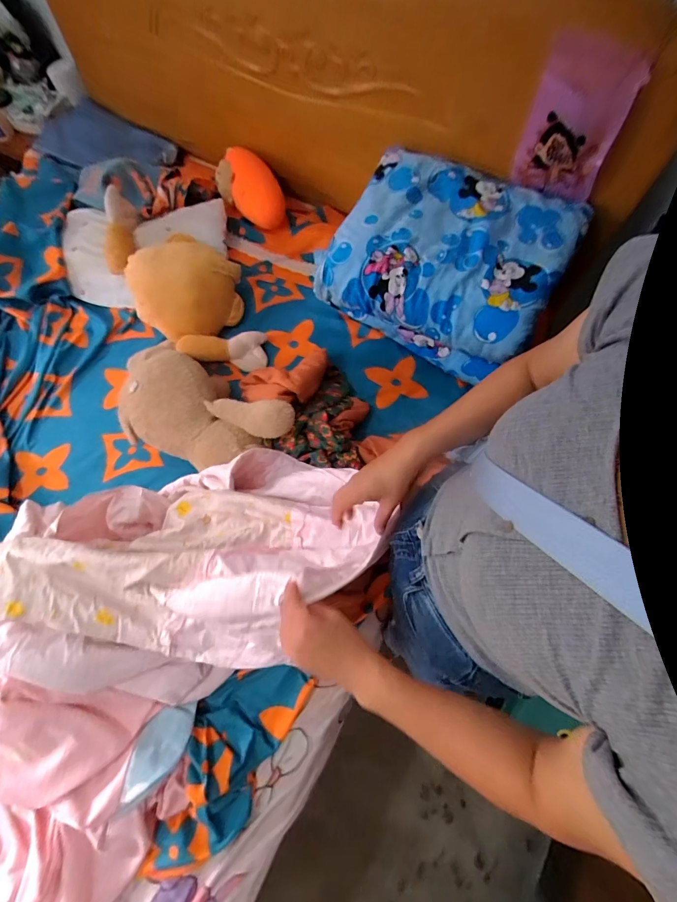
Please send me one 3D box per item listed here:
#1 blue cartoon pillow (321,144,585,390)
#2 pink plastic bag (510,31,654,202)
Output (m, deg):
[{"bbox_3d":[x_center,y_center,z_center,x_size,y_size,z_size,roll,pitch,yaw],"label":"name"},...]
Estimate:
[{"bbox_3d":[0.260,-0.459,0.955,0.517,0.227,0.426,24,71,10],"label":"blue cartoon pillow"},{"bbox_3d":[0.494,-0.682,0.792,0.181,0.236,0.086,23,73,9],"label":"pink plastic bag"}]

